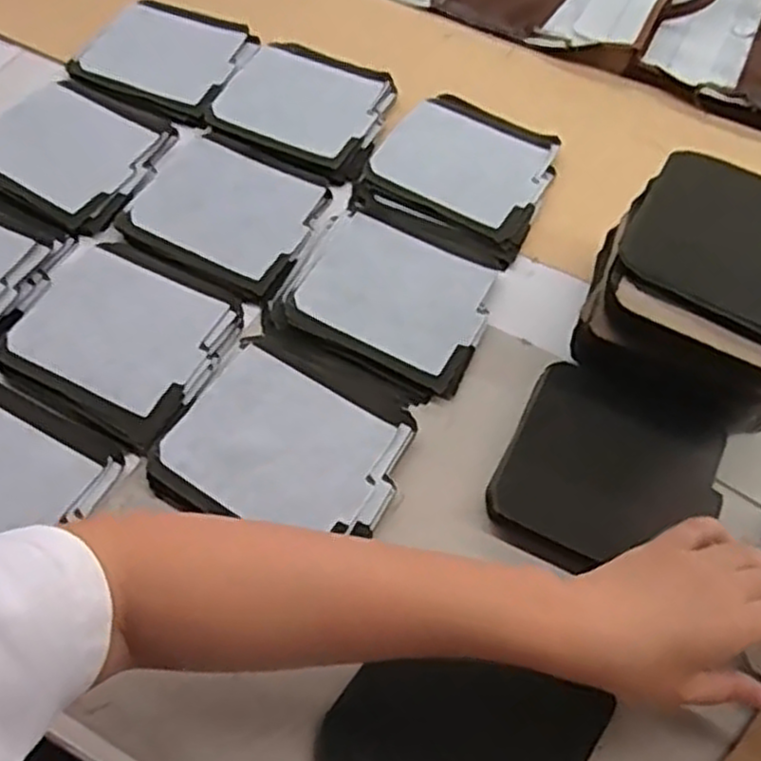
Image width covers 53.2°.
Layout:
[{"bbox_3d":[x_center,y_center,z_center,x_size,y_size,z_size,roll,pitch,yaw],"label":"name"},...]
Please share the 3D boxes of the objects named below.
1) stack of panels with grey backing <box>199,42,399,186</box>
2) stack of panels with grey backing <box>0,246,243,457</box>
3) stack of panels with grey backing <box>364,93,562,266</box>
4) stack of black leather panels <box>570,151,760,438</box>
[{"bbox_3d":[-0.065,-0.250,0.680,0.151,0.015,0.134,26,62,12],"label":"stack of panels with grey backing"},{"bbox_3d":[-0.188,-0.030,0.547,0.146,0.007,0.132,24,62,11],"label":"stack of panels with grey backing"},{"bbox_3d":[0.074,-0.186,0.648,0.148,0.019,0.150,28,63,13],"label":"stack of panels with grey backing"},{"bbox_3d":[0.224,-0.054,0.525,0.153,0.091,0.176,26,62,12],"label":"stack of black leather panels"}]

